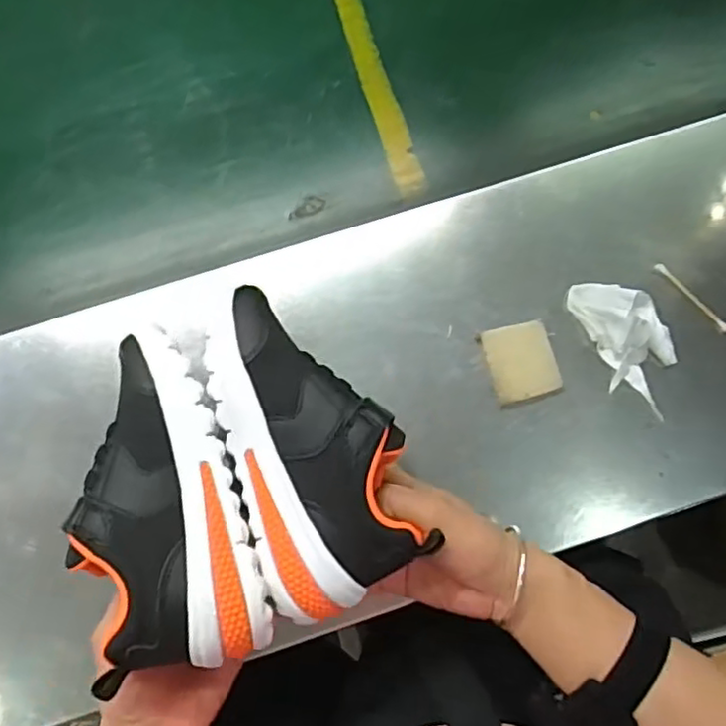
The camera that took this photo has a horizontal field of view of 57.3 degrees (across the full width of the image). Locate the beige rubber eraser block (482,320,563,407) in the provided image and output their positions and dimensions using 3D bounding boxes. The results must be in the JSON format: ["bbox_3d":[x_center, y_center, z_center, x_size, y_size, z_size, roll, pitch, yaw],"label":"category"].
[{"bbox_3d":[0.115,-0.001,0.478,0.048,0.005,0.054,-13,77,-3],"label":"beige rubber eraser block"}]

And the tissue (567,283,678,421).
[{"bbox_3d":[0.193,-0.018,0.473,0.051,0.022,0.101,-26,78,-5],"label":"tissue"}]

